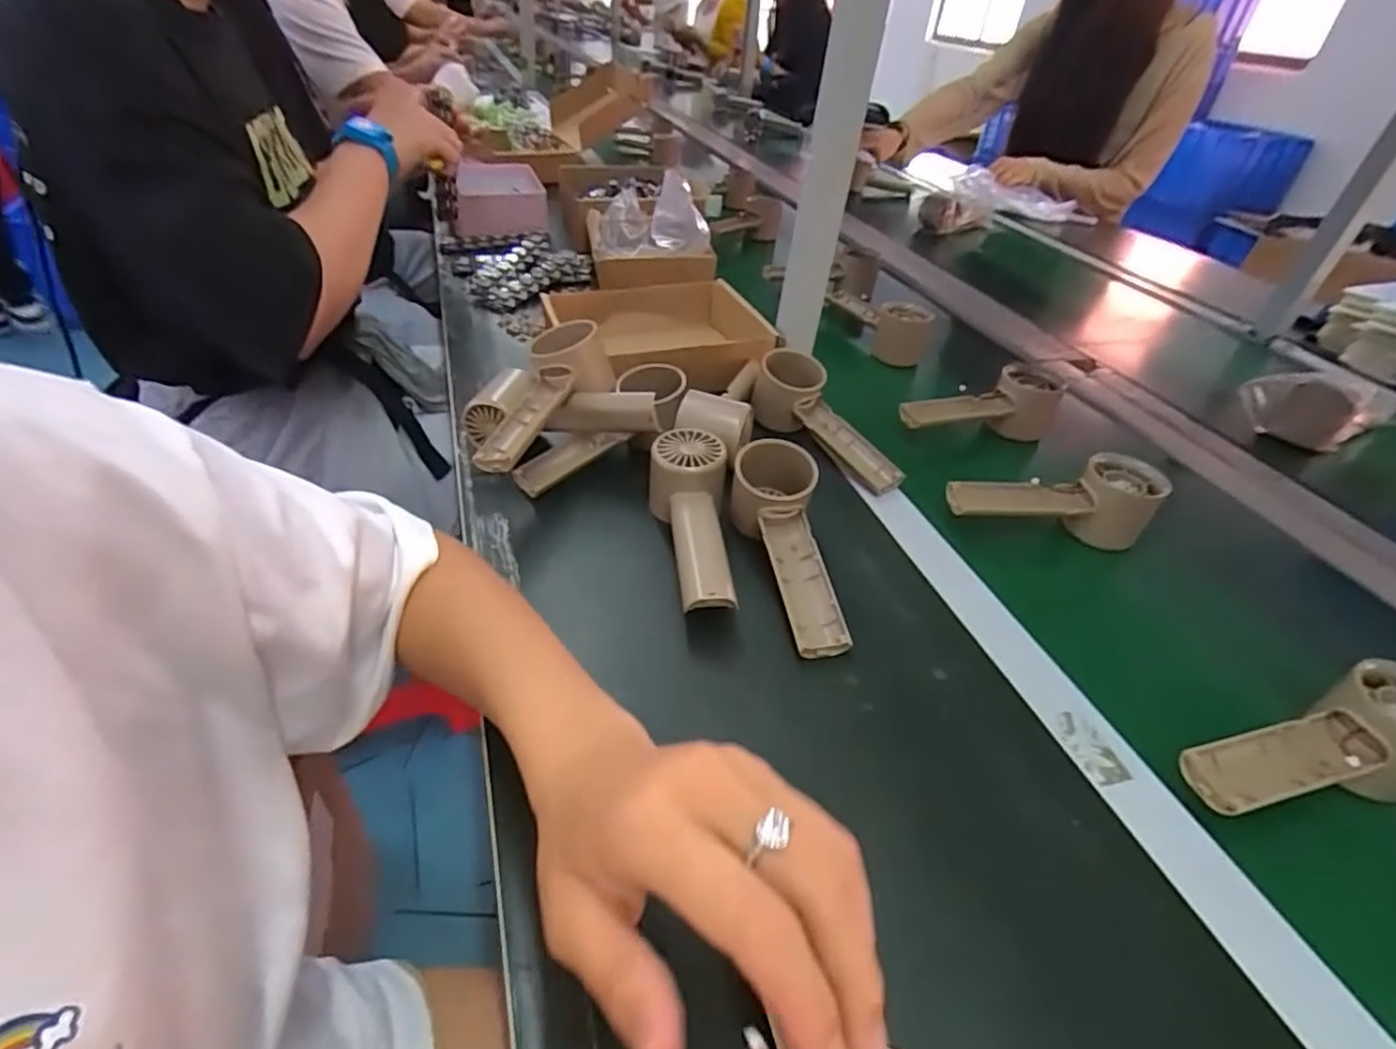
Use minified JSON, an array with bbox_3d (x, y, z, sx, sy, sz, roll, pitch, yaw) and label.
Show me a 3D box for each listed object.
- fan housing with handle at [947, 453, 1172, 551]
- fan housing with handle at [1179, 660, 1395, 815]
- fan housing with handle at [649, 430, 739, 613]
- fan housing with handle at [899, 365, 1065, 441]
[{"bbox_3d":[0.271,-0.015,0.522,0.158,0.068,0.052,3,40,-3],"label":"fan housing with handle"},{"bbox_3d":[0.329,0.123,0.347,0.153,0.053,0.054,-11,43,-18],"label":"fan housing with handle"},{"bbox_3d":[-0.006,-0.005,0.451,0.053,0.044,0.147,2,40,-4],"label":"fan housing with handle"},{"bbox_3d":[0.267,-0.102,0.631,0.154,0.067,0.056,-11,43,-18],"label":"fan housing with handle"}]

